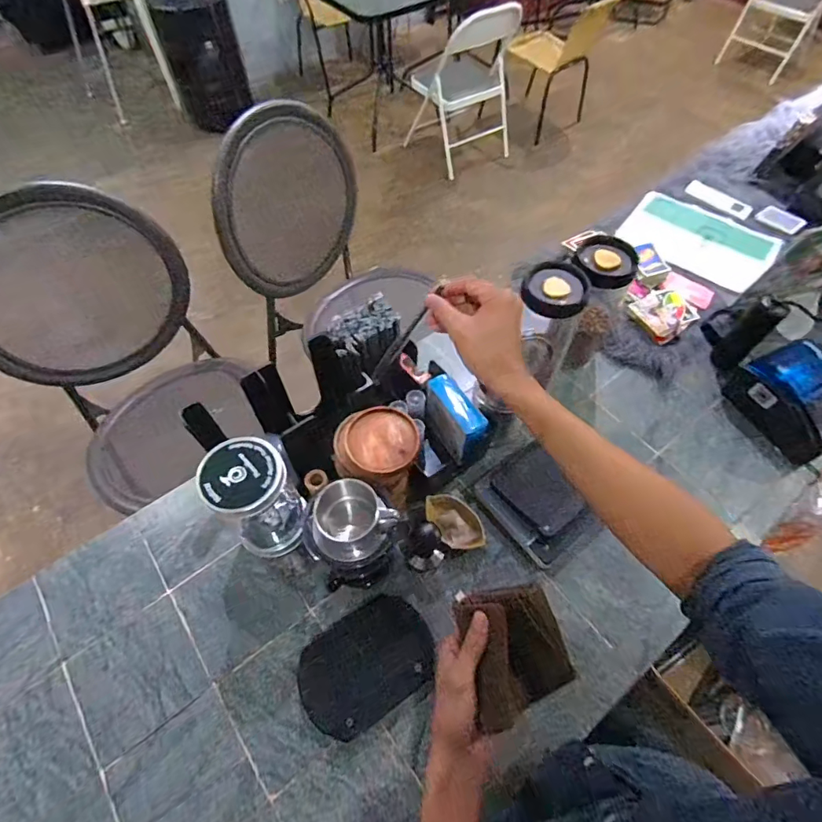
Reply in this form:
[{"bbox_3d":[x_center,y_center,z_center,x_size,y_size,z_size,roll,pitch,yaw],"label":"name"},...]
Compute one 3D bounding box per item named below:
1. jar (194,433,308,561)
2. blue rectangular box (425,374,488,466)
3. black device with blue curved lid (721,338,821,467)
[{"bbox_3d":[-0.178,0.106,0.558,0.081,0.154,0.095,-21,61,-13],"label":"jar"},{"bbox_3d":[0.067,0.012,0.753,0.052,0.092,0.119,-31,63,-18],"label":"blue rectangular box"},{"bbox_3d":[0.650,-0.020,0.786,0.120,0.107,0.171,-25,62,-15],"label":"black device with blue curved lid"}]

